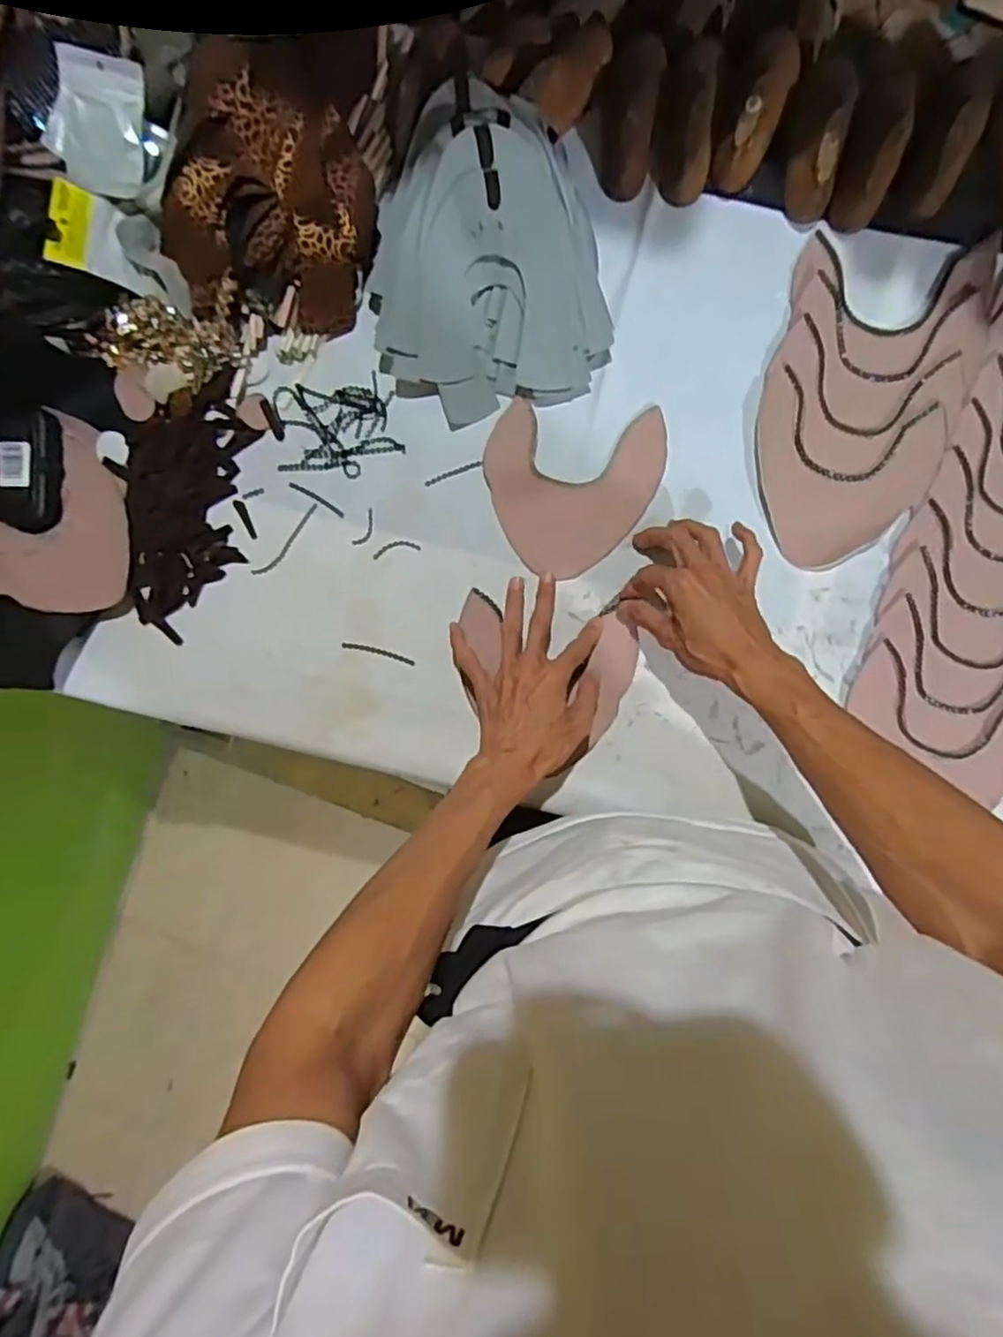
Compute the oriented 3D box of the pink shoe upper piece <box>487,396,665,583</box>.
[{"bbox_3d":[0.063,-0.164,0.619,0.157,0.006,0.153,9,92,5],"label":"pink shoe upper piece"}]

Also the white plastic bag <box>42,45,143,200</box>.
[{"bbox_3d":[-0.354,-0.475,0.586,0.083,0.009,0.099,12,114,-6],"label":"white plastic bag"}]

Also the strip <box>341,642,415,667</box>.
[{"bbox_3d":[-0.116,-0.015,0.636,0.070,0.007,0.008,15,93,5],"label":"strip"}]

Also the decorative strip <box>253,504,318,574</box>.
[{"bbox_3d":[-0.204,-0.120,0.643,0.016,0.004,0.088,43,95,3],"label":"decorative strip"}]

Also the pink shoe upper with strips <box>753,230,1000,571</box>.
[{"bbox_3d":[0.320,-0.237,0.599,0.166,0.005,0.283,15,93,5],"label":"pink shoe upper with strips"}]

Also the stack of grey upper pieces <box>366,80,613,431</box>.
[{"bbox_3d":[-0.021,-0.358,0.585,0.206,0.080,0.245,-10,91,6],"label":"stack of grey upper pieces"}]

